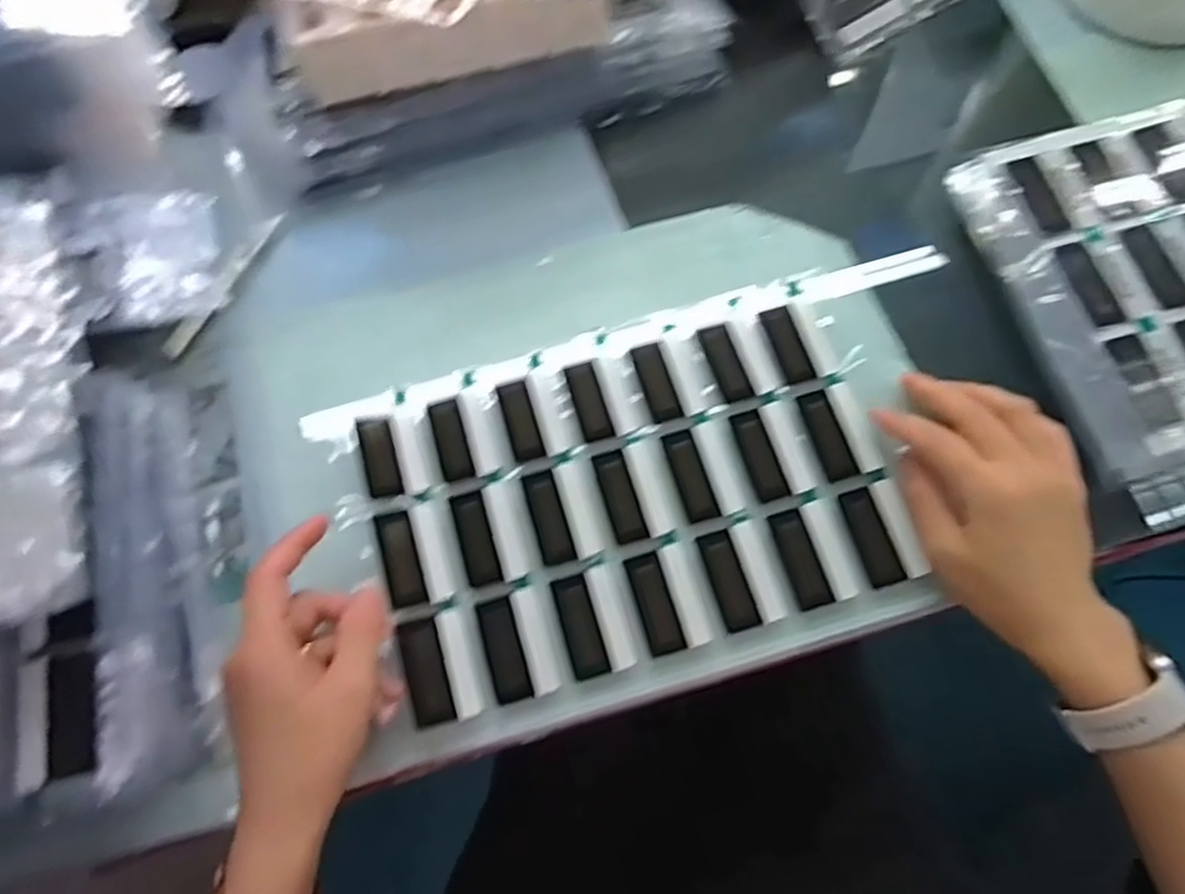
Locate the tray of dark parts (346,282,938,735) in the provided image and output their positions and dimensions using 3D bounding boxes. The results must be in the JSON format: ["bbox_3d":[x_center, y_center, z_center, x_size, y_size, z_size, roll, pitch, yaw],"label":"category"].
[{"bbox_3d":[0.021,0.021,0.430,0.278,0.014,0.187,-16,72,-4],"label":"tray of dark parts"}]

